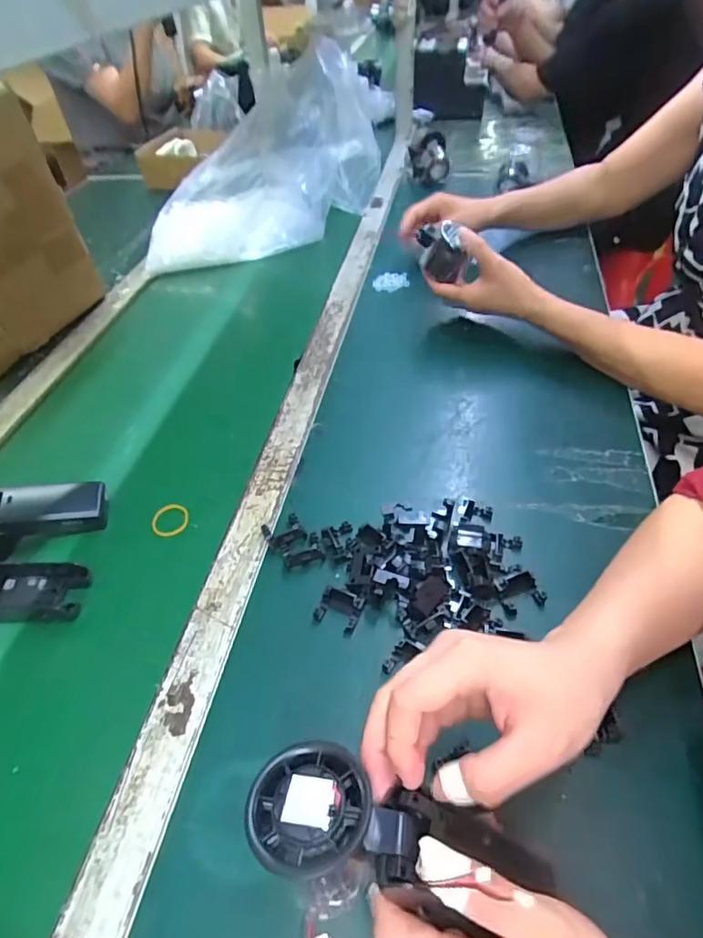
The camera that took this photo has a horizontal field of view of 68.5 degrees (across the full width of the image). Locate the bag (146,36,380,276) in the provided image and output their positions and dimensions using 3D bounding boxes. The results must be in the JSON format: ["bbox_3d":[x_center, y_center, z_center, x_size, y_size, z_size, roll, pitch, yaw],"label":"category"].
[{"bbox_3d":[-0.176,-0.540,0.890,0.389,0.251,0.249,-14,48,-10],"label":"bag"}]

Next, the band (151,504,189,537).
[{"bbox_3d":[-0.178,0.050,0.507,0.036,0.005,0.036,-2,47,2],"label":"band"}]

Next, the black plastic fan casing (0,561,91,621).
[{"bbox_3d":[-0.288,0.107,0.450,0.109,0.030,0.048,0,47,4],"label":"black plastic fan casing"}]

